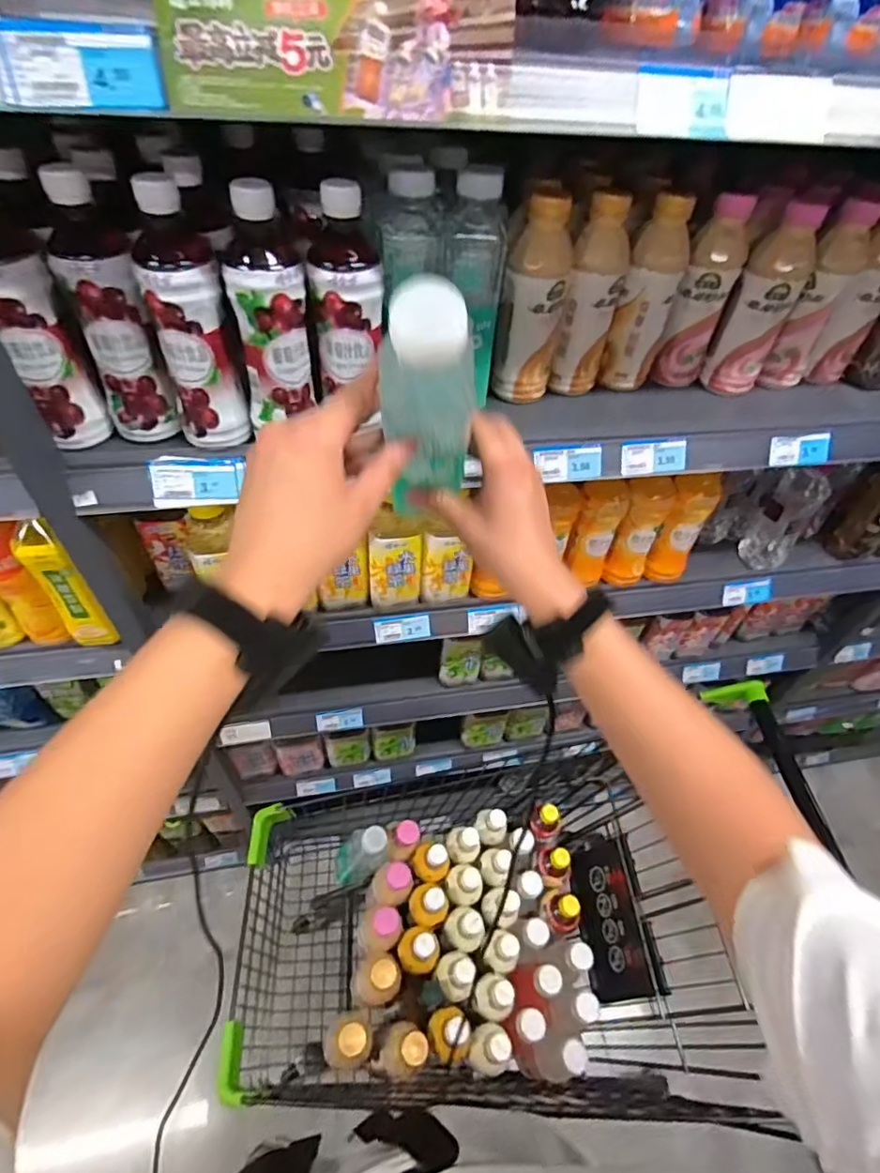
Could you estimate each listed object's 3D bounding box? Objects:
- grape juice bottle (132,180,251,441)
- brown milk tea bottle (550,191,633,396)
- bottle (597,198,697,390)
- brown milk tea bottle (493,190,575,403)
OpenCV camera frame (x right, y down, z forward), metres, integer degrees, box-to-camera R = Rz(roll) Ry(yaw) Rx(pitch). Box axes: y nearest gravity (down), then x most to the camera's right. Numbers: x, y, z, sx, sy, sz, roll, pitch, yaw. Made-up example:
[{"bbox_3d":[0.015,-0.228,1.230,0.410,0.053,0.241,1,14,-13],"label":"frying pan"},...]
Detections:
[{"bbox_3d":[-0.213,-0.222,0.479,0.062,0.198,0.055,-19,53,-20],"label":"grape juice bottle"},{"bbox_3d":[0.163,-0.304,0.593,0.051,0.185,0.056,23,51,14],"label":"brown milk tea bottle"},{"bbox_3d":[0.232,-0.320,0.624,0.055,0.185,0.059,31,54,20],"label":"bottle"},{"bbox_3d":[0.100,-0.294,0.582,0.064,0.183,0.065,11,49,5],"label":"brown milk tea bottle"}]

